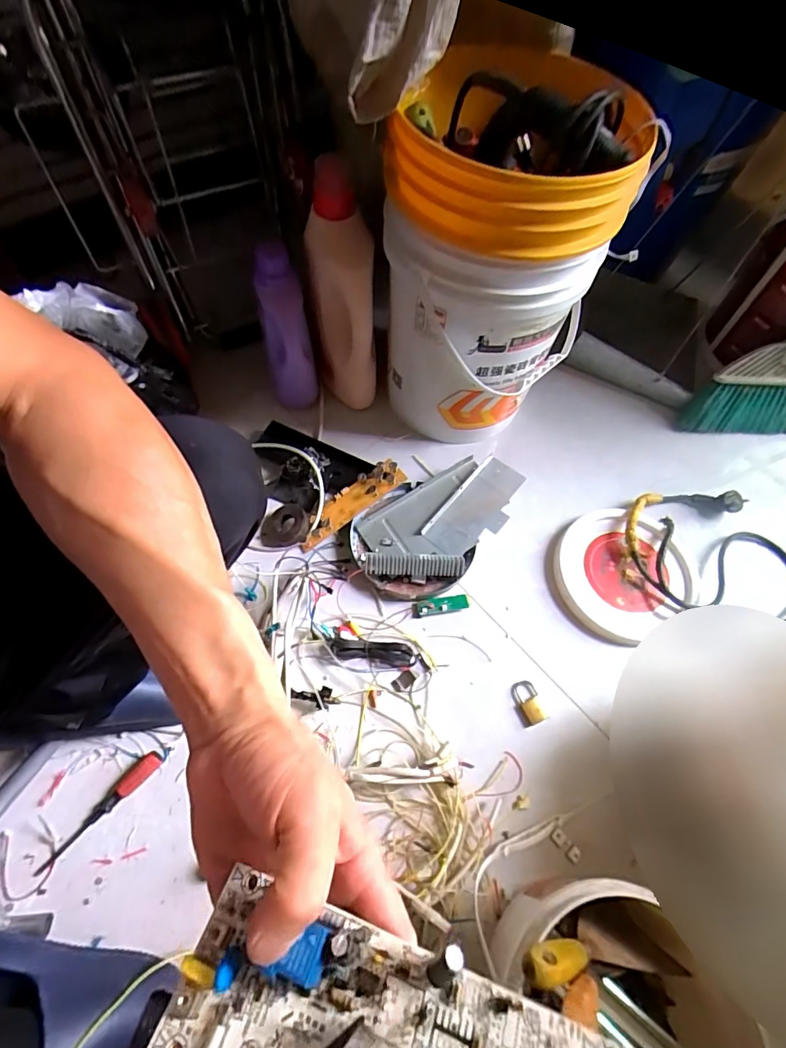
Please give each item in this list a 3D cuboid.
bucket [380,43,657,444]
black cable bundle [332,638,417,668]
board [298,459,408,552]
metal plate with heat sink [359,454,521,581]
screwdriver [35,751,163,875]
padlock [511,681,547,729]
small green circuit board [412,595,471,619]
[{"bbox_3d":[0.139,-0.344,0.723,0.275,0.483,0.261,21,63,7],"label":"bucket"},{"bbox_3d":[-0.029,0.186,0.698,0.121,0.016,0.035,3,62,-2],"label":"black cable bundle"},{"bbox_3d":[-0.074,-0.036,0.794,0.198,0.019,0.054,-37,74,-6],"label":"board"},{"bbox_3d":[0.085,-0.002,0.792,0.296,0.042,0.163,-28,67,-17],"label":"metal plate with heat sink"},{"bbox_3d":[-0.361,0.352,0.591,0.025,0.019,0.166,40,67,16],"label":"screwdriver"},{"bbox_3d":[0.194,0.256,0.691,0.033,0.014,0.060,-11,63,-9],"label":"padlock"},{"bbox_3d":[0.076,0.128,0.746,0.091,0.010,0.026,-7,63,-8],"label":"small green circuit board"}]

